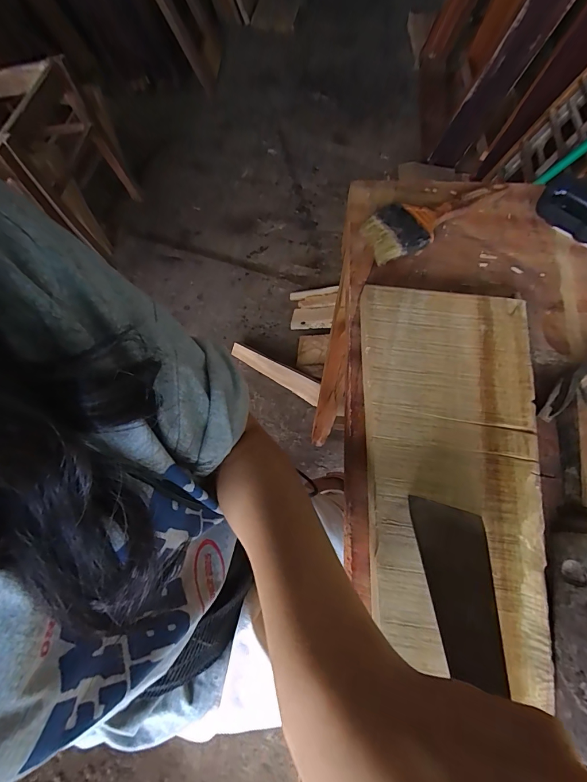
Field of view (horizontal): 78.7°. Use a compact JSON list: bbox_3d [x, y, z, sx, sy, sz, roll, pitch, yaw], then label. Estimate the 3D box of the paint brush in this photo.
[{"bbox_3d":[0.138,-0.177,0.363,0.161,0.015,0.057,-30,69,-14],"label":"paint brush"}]

